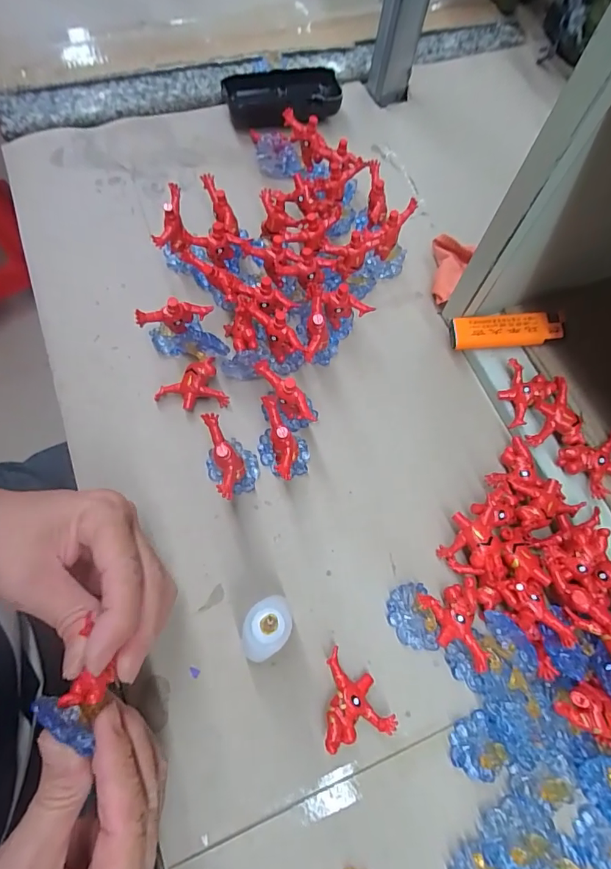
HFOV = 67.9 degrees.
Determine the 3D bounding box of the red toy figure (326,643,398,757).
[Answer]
[{"bbox_3d":[0.030,0.147,0.251,0.038,0.018,0.046,4,67,-1],"label":"red toy figure"}]

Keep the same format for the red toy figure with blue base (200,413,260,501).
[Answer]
[{"bbox_3d":[-0.046,0.015,0.282,0.031,0.051,0.045,-26,71,-13],"label":"red toy figure with blue base"}]

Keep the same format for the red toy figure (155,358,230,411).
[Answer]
[{"bbox_3d":[-0.079,-0.028,0.313,0.044,0.022,0.028,-22,71,-12],"label":"red toy figure"}]

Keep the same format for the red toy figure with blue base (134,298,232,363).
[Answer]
[{"bbox_3d":[-0.083,-0.071,0.314,0.057,0.048,0.027,5,67,-1],"label":"red toy figure with blue base"}]

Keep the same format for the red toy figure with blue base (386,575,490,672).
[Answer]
[{"bbox_3d":[0.077,0.112,0.269,0.050,0.018,0.046,0,68,-3],"label":"red toy figure with blue base"}]

